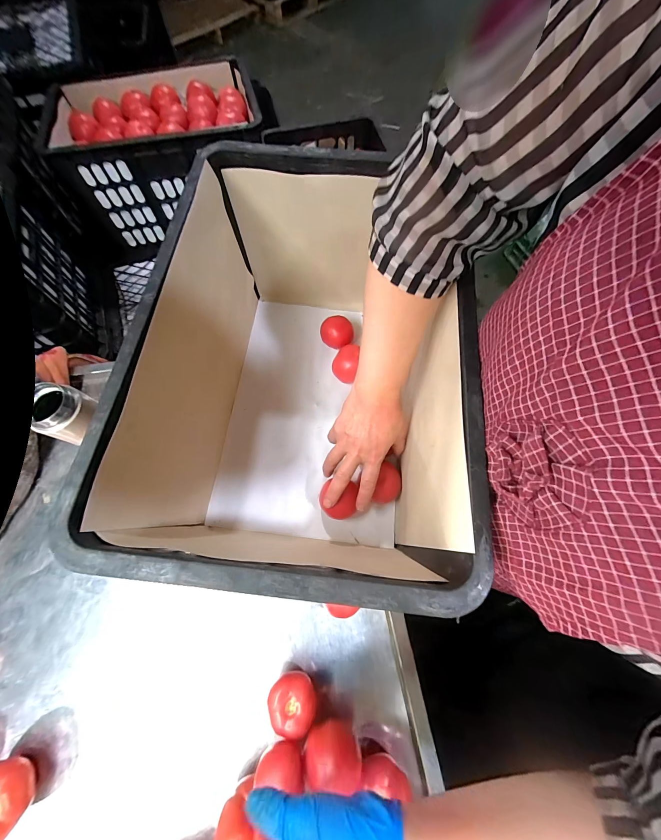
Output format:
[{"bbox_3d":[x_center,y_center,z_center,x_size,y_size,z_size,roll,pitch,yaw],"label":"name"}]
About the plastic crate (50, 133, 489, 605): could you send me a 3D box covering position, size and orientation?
[{"bbox_3d":[-0.029,-0.060,0.405,0.327,0.264,0.483,4,70,2],"label":"plastic crate"}]

